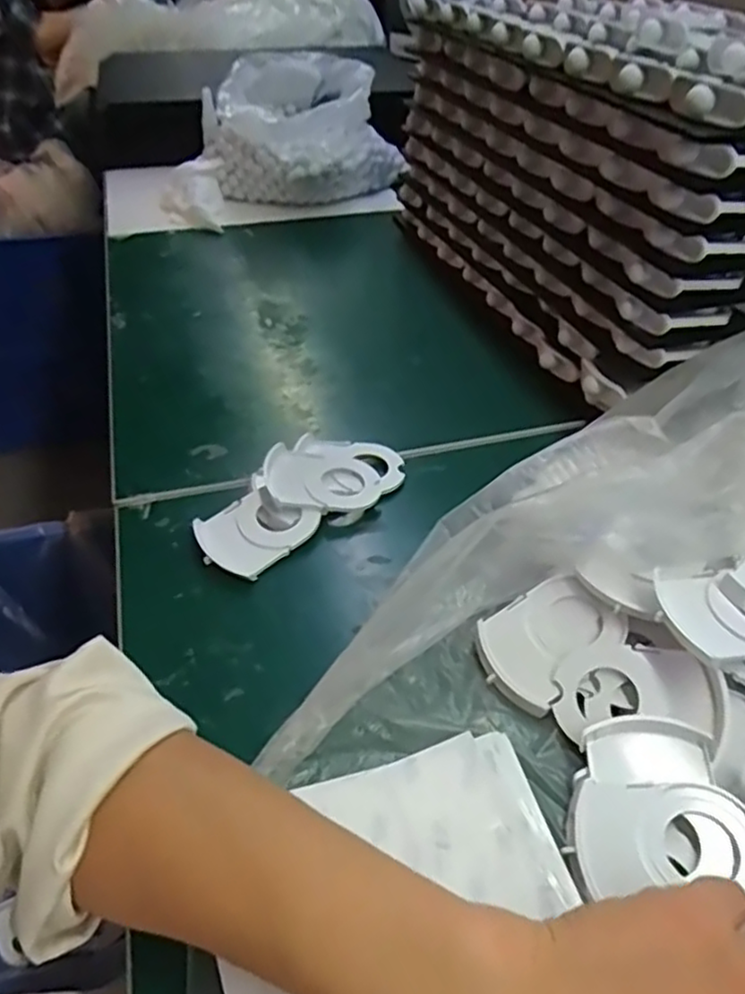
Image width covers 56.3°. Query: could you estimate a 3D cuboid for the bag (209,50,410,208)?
[{"bbox_3d":[-0.088,-0.474,0.901,0.251,0.131,0.226,-3,42,-5],"label":"bag"}]

